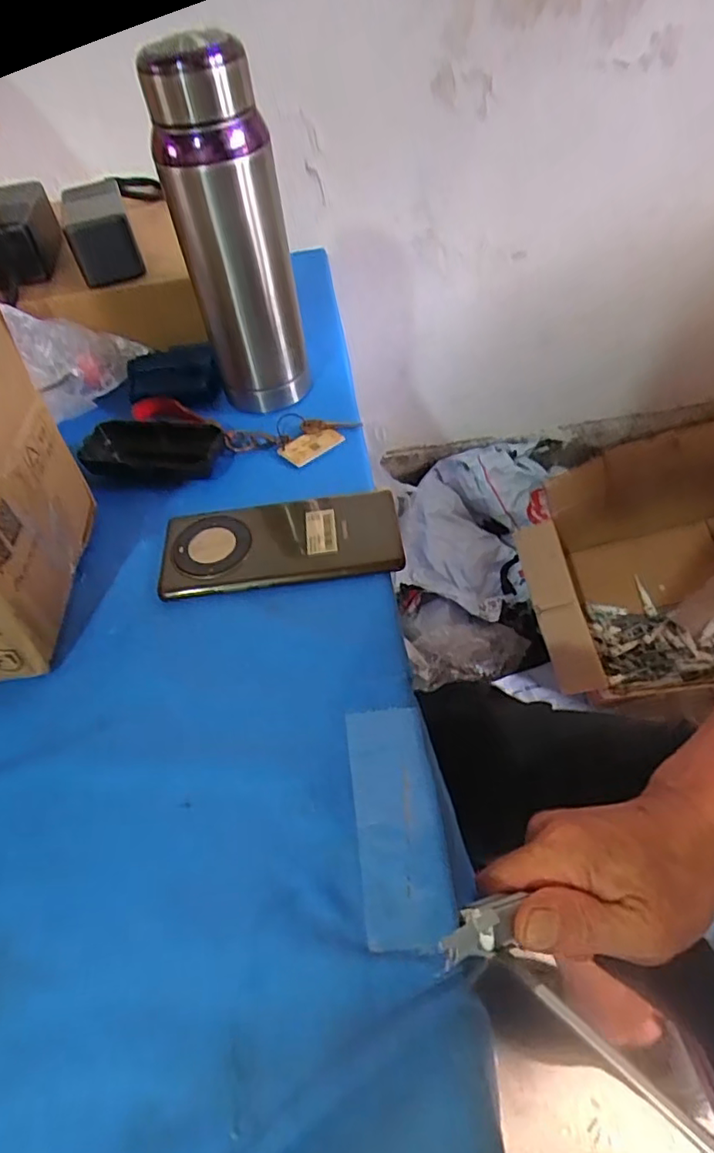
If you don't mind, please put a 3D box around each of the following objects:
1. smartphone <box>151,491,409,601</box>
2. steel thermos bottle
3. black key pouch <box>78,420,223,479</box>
[{"bbox_3d":[-0.053,-0.026,0.407,0.161,0.013,0.075,-7,50,1],"label":"smartphone"},{"bbox_3d":[-0.090,-0.244,0.444,0.081,0.238,0.061,-14,51,-5],"label":"steel thermos bottle"},{"bbox_3d":[-0.166,-0.101,0.471,0.111,0.022,0.056,2,51,8],"label":"black key pouch"}]

